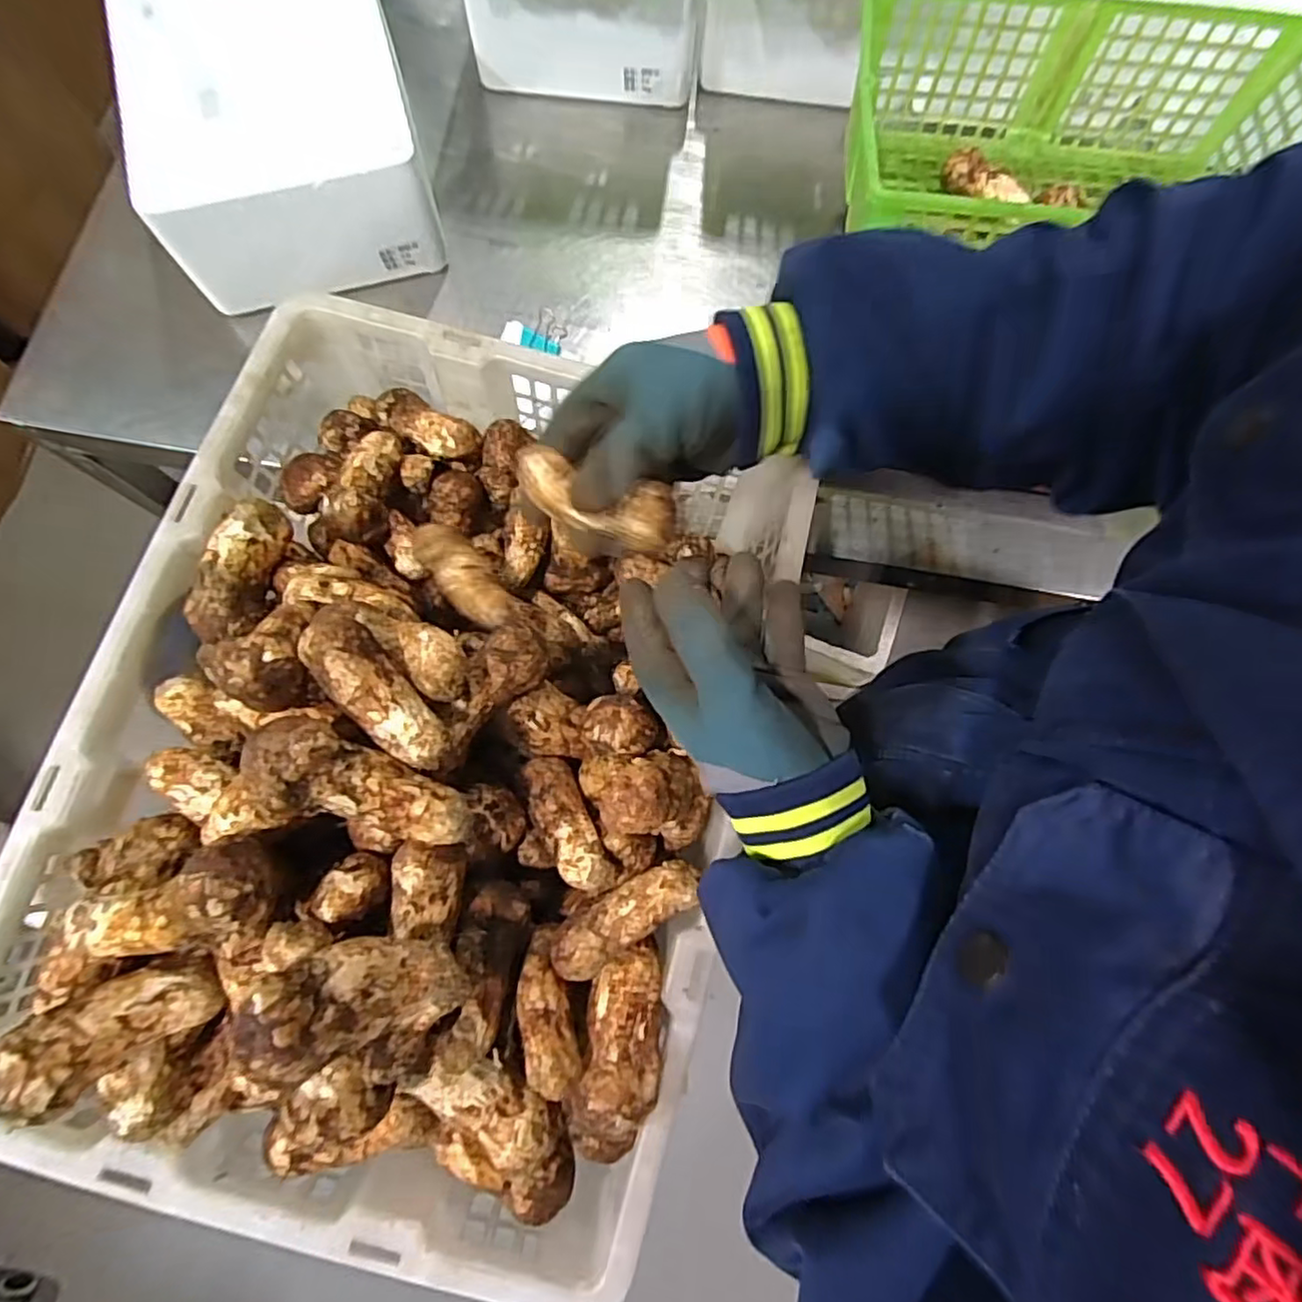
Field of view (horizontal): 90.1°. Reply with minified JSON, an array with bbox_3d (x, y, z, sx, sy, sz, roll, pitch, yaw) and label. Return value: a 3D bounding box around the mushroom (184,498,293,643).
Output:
[{"bbox_3d":[-0.235,-0.045,0.374,0.032,0.028,0.083,24,91,4],"label":"mushroom"}]

